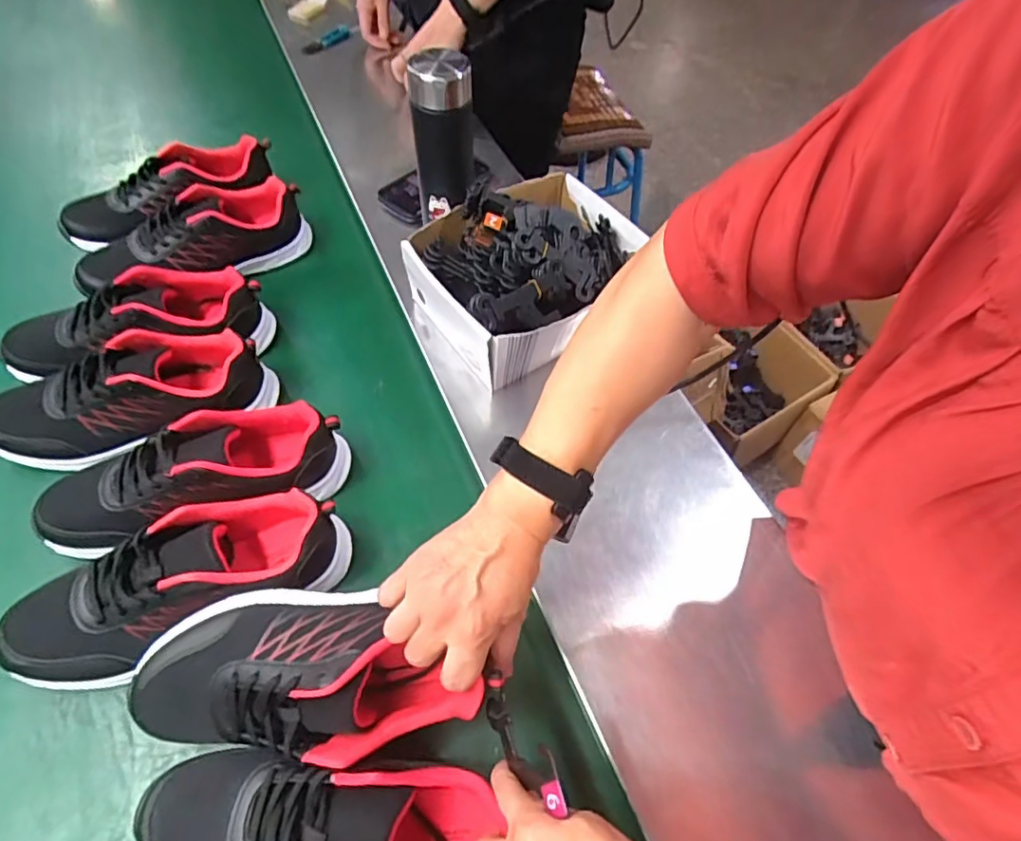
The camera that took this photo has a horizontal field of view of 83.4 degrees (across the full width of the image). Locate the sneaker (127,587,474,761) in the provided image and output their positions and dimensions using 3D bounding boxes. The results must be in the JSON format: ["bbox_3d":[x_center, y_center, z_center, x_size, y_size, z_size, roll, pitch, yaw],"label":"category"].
[{"bbox_3d":[-0.143,0.178,0.411,0.239,0.082,0.107,3,55,4],"label":"sneaker"}]

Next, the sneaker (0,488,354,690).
[{"bbox_3d":[-0.270,0.133,0.475,0.258,0.082,0.095,-25,63,-14],"label":"sneaker"}]

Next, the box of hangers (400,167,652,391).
[{"bbox_3d":[0.023,-0.166,0.654,0.229,0.140,0.200,-32,65,-21],"label":"box of hangers"}]

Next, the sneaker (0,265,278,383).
[{"bbox_3d":[-0.406,-0.099,0.627,0.264,0.094,0.094,-13,56,-9],"label":"sneaker"}]

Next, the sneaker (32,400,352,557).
[{"bbox_3d":[-0.287,0.050,0.533,0.260,0.094,0.102,-10,60,-6],"label":"sneaker"}]

